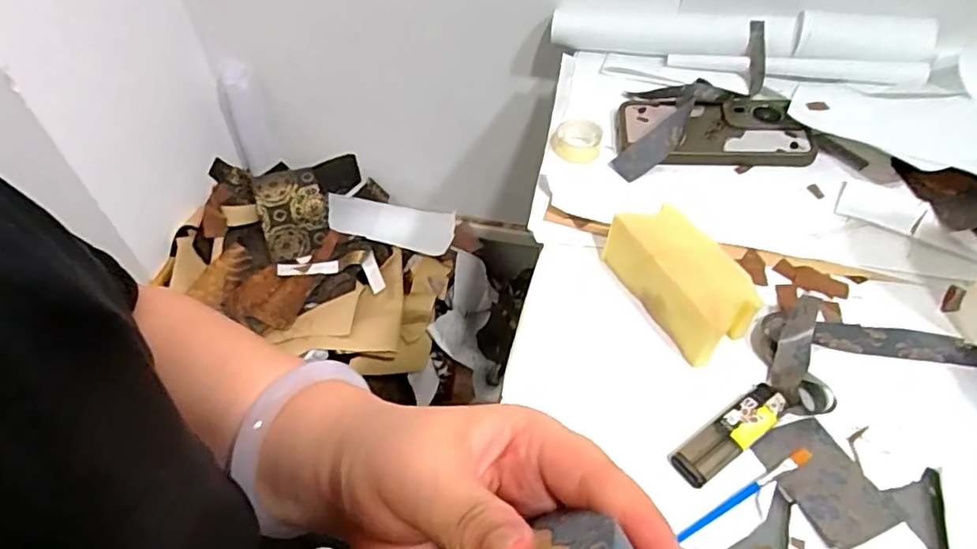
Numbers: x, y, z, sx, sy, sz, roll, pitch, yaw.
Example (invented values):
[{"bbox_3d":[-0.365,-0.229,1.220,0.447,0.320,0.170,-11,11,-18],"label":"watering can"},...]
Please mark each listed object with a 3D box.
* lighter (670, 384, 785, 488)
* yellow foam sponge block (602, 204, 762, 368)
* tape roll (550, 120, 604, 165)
[{"bbox_3d":[0.143,0.093,0.354,0.080,0.010,0.025,-29,54,-19],"label":"lighter"},{"bbox_3d":[0.128,0.004,0.409,0.045,0.054,0.105,-24,52,-15],"label":"yellow foam sponge block"},{"bbox_3d":[0.077,-0.115,0.525,0.043,0.025,0.043,-2,50,3],"label":"tape roll"}]

